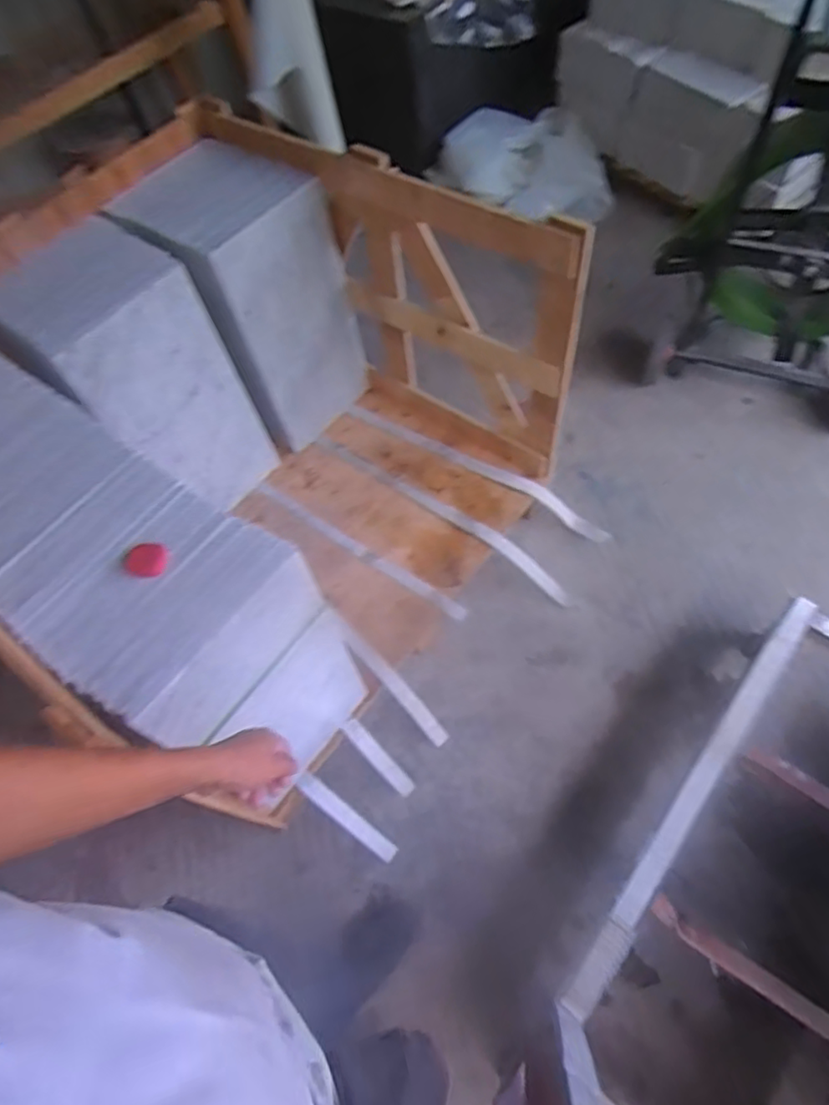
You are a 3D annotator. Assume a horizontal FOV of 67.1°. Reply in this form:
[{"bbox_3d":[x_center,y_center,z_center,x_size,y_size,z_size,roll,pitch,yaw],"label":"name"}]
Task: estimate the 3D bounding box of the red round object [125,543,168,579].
[{"bbox_3d":[-0.385,0.012,0.897,0.064,0.015,0.049,6,63,10],"label":"red round object"}]

